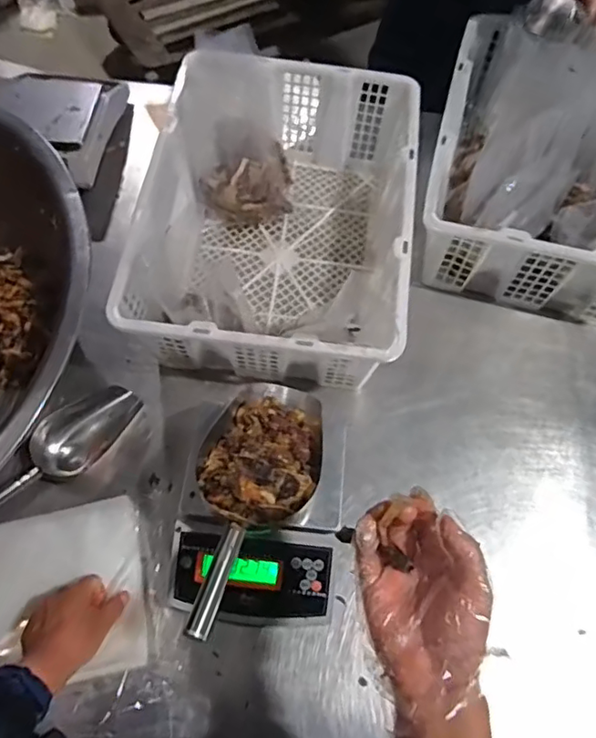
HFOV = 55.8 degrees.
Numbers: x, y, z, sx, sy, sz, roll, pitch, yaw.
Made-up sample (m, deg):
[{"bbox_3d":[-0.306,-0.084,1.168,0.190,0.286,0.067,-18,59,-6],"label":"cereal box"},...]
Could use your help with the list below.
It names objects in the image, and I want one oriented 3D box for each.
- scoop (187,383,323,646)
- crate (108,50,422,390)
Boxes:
[{"bbox_3d":[-0.052,0.132,0.591,0.126,0.063,0.272,15,65,5],"label":"scoop"},{"bbox_3d":[-0.024,-0.213,0.819,0.345,0.183,0.479,7,64,2],"label":"crate"}]

